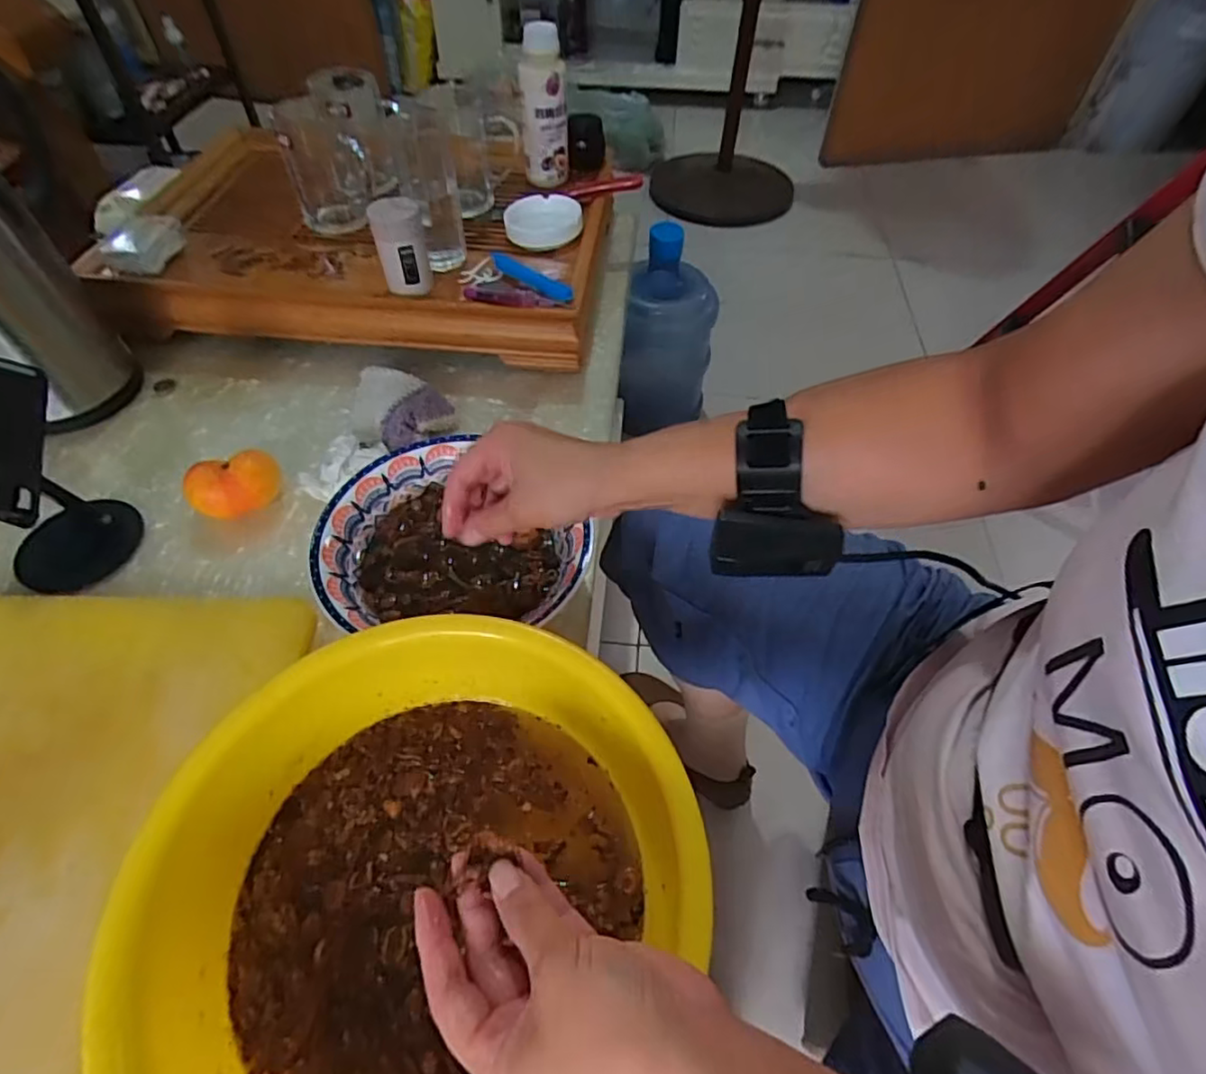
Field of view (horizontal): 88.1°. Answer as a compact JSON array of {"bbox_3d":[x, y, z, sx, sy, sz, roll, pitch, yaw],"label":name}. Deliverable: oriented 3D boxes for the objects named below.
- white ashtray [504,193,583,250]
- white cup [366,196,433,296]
[{"bbox_3d":[-0.069,-0.372,0.728,0.088,0.017,0.086,1,53,-1],"label":"white ashtray"},{"bbox_3d":[-0.202,-0.290,0.628,0.048,0.087,0.046,1,53,-1],"label":"white cup"}]

